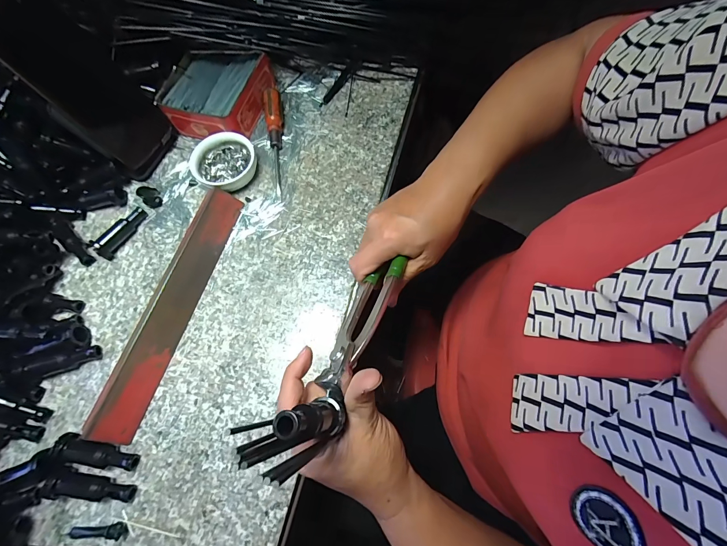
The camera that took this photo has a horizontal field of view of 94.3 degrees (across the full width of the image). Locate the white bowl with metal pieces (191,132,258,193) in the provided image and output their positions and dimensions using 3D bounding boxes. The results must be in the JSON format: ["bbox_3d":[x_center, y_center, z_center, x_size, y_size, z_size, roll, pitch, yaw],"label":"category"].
[{"bbox_3d":[-0.161,-0.128,0.394,0.072,0.027,0.067,-1,68,2],"label":"white bowl with metal pieces"}]

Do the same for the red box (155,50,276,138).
[{"bbox_3d":[-0.182,-0.222,0.421,0.110,0.042,0.117,15,70,8],"label":"red box"}]

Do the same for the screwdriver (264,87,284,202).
[{"bbox_3d":[-0.106,-0.159,0.406,0.020,0.025,0.147,-8,68,-1],"label":"screwdriver"}]

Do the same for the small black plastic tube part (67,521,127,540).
[{"bbox_3d":[-0.219,0.211,0.274,0.047,0.008,0.011,-5,68,0],"label":"small black plastic tube part"}]

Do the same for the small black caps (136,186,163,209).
[{"bbox_3d":[-0.246,-0.089,0.388,0.018,0.020,0.023,-43,73,-14],"label":"small black caps"}]

